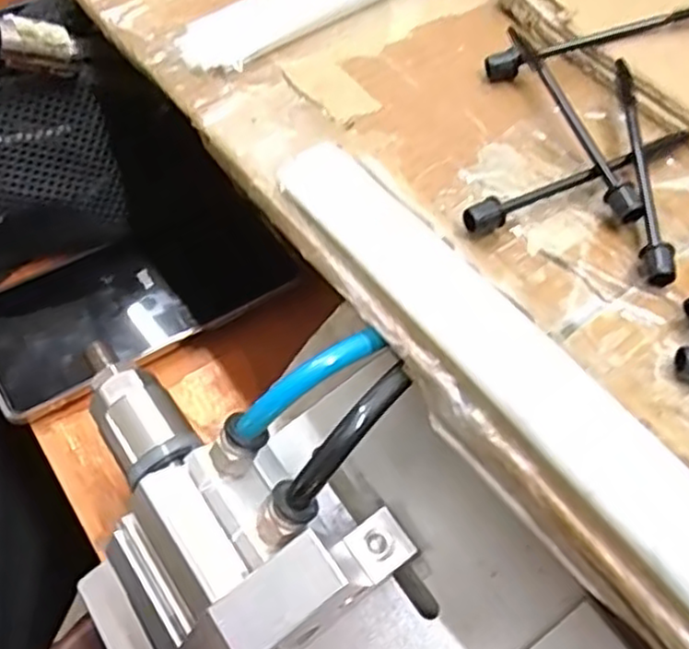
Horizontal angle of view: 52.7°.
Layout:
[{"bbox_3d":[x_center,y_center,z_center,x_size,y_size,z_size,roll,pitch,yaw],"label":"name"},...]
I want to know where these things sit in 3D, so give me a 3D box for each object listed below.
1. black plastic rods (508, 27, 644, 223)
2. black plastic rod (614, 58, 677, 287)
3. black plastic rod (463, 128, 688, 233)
[{"bbox_3d":[0.083,-0.075,0.261,0.009,0.013,0.101,-13,58,-9],"label":"black plastic rods"},{"bbox_3d":[0.106,-0.057,0.250,0.009,0.012,0.101,5,57,3],"label":"black plastic rod"},{"bbox_3d":[0.086,-0.053,0.248,0.102,0.011,0.008,-25,61,-16],"label":"black plastic rod"}]

